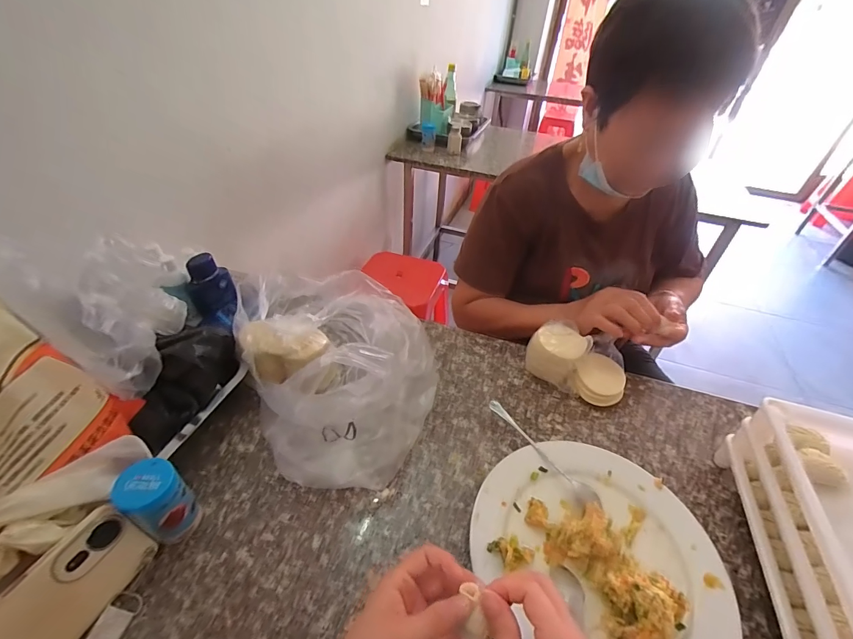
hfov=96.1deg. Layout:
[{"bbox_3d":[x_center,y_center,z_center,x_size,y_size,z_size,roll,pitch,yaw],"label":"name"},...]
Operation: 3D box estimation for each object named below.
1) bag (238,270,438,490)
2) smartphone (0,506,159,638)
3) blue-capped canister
[{"bbox_3d":[-0.115,0.032,0.505,0.221,0.176,0.318,-16,45,-22],"label":"bag"},{"bbox_3d":[-0.318,0.250,0.315,0.009,0.078,0.165,3,37,31],"label":"smartphone"},{"bbox_3d":[-0.265,0.185,0.385,0.045,0.093,0.049,26,45,23],"label":"blue-capped canister"}]

